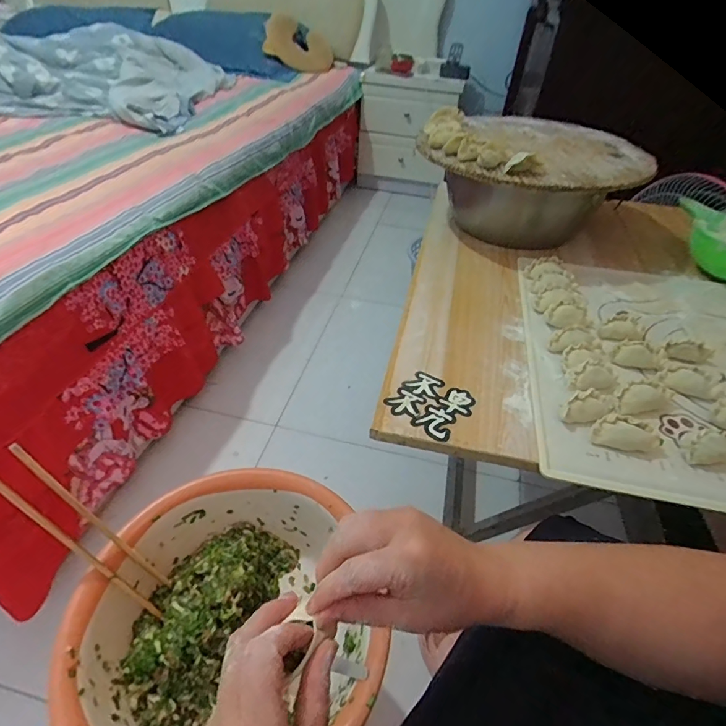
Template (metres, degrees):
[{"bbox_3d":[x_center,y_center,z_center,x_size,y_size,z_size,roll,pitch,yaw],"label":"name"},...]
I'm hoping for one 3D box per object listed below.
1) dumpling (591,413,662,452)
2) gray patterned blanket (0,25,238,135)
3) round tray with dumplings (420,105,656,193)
[{"bbox_3d":[0.245,0.066,0.401,0.056,0.019,0.027,9,44,5],"label":"dumpling"},{"bbox_3d":[-0.888,-0.959,1.379,0.826,0.128,0.818,5,43,1],"label":"gray patterned blanket"},{"bbox_3d":[0.273,-0.340,0.665,0.318,0.034,0.313,2,43,-2],"label":"round tray with dumplings"}]

